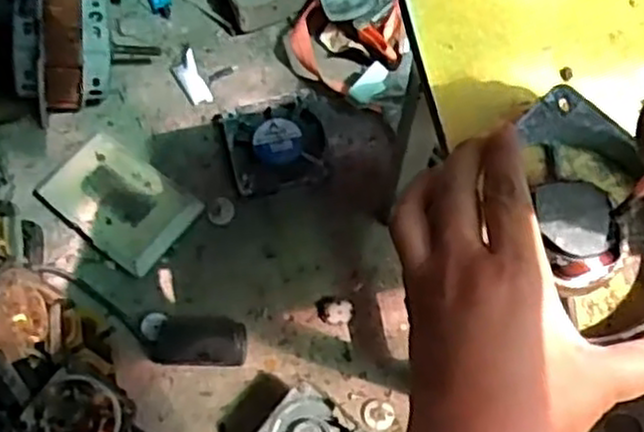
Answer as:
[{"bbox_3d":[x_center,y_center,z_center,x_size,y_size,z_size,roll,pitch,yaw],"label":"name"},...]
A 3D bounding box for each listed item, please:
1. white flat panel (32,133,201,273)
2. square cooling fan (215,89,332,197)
[{"bbox_3d":[-0.224,-0.016,0.838,0.156,0.033,0.104,36,75,12],"label":"white flat panel"},{"bbox_3d":[-0.051,-0.082,0.859,0.109,0.025,0.109,-12,71,-3],"label":"square cooling fan"}]

